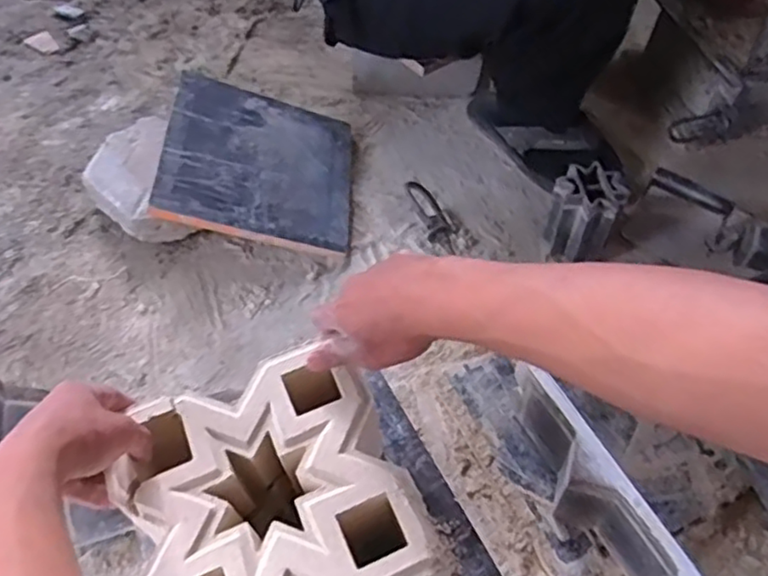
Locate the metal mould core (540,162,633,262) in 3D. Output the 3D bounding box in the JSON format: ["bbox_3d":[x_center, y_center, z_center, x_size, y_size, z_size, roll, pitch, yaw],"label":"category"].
[{"bbox_3d":[0.251,-0.091,0.830,0.084,0.112,0.073,28,61,19],"label":"metal mould core"}]

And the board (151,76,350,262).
[{"bbox_3d":[-0.163,-0.169,0.883,0.248,0.016,0.245,13,54,-19],"label":"board"}]

